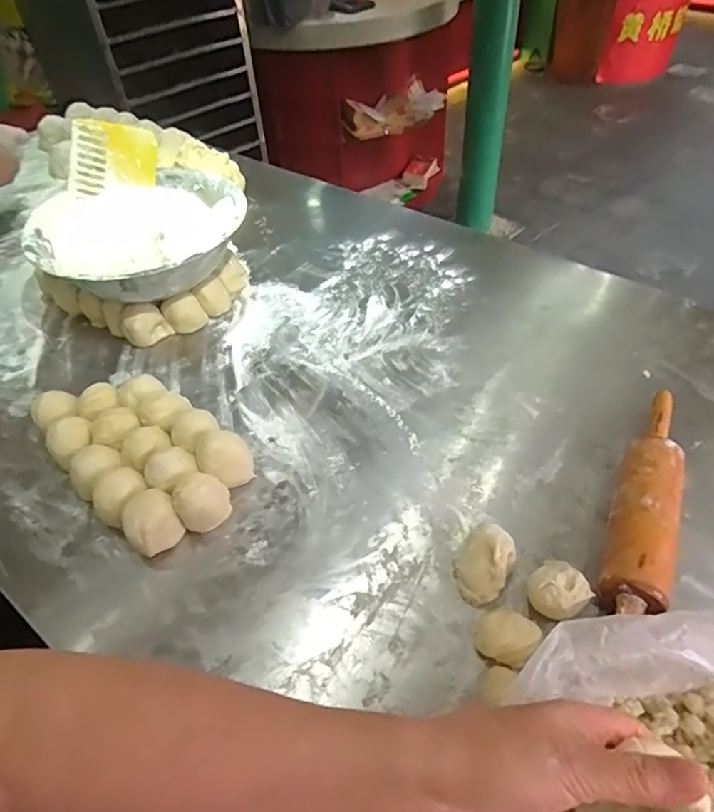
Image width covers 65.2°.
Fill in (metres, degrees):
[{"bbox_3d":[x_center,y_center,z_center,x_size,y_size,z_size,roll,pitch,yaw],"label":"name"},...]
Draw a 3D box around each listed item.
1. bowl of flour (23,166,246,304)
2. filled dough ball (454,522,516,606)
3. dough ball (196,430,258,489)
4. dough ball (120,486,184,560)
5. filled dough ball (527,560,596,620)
[{"bbox_3d":[-0.287,-0.226,0.762,0.272,0.076,0.253,-2,47,3],"label":"bowl of flour"},{"bbox_3d":[0.112,0.136,0.494,0.049,0.038,0.070,13,49,16],"label":"filled dough ball"},{"bbox_3d":[-0.135,0.057,0.576,0.051,0.056,0.047,-21,49,-14],"label":"dough ball"},{"bbox_3d":[-0.197,0.112,0.536,0.048,0.040,0.045,-2,47,3],"label":"dough ball"},{"bbox_3d":[0.166,0.156,0.466,0.048,0.042,0.045,-26,50,-18],"label":"filled dough ball"}]

